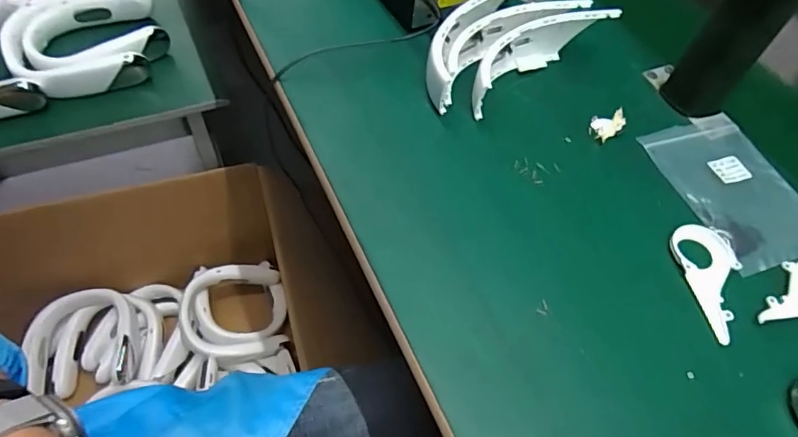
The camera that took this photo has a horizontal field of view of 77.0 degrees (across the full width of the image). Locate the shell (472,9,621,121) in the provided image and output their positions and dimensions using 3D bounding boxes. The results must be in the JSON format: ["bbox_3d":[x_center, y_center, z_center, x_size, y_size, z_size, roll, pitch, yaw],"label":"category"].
[{"bbox_3d":[0.128,-0.161,0.483,0.179,0.044,0.049,-32,65,-20],"label":"shell"}]

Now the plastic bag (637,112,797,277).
[{"bbox_3d":[0.295,-0.029,0.439,0.110,0.010,0.153,-13,58,-12],"label":"plastic bag"}]

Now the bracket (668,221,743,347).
[{"bbox_3d":[0.236,0.046,0.377,0.050,0.004,0.095,4,58,0],"label":"bracket"}]

